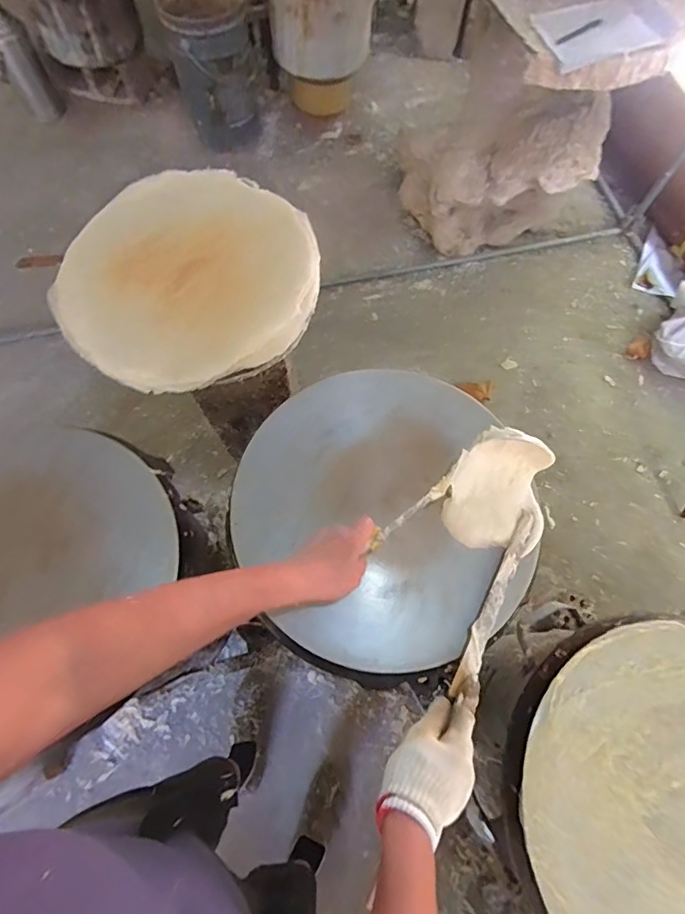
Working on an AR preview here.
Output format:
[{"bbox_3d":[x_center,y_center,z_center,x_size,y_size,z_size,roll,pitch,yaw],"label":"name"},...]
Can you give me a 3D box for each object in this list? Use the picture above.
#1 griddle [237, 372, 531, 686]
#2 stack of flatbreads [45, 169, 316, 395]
[{"bbox_3d":[0.054,0.060,0.613,0.360,0.032,0.367,0,69,-1],"label":"griddle"},{"bbox_3d":[-0.237,-0.286,0.746,0.390,0.036,0.396,-1,69,-1],"label":"stack of flatbreads"}]

